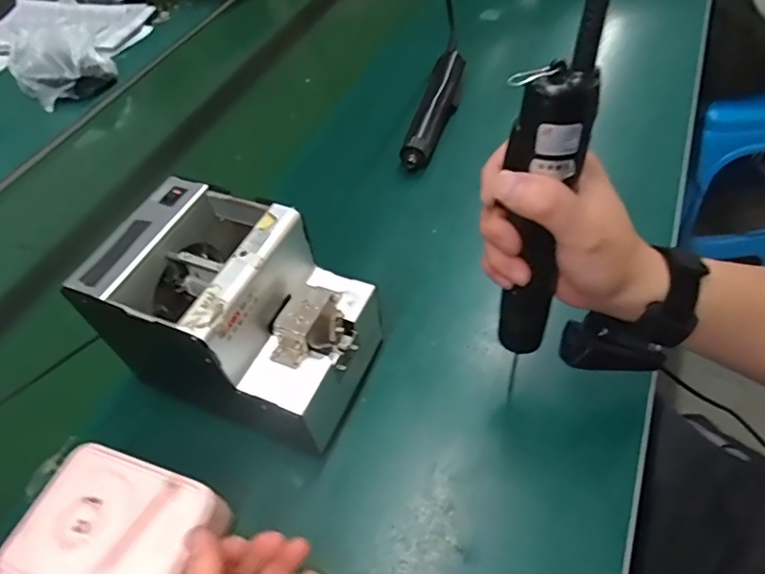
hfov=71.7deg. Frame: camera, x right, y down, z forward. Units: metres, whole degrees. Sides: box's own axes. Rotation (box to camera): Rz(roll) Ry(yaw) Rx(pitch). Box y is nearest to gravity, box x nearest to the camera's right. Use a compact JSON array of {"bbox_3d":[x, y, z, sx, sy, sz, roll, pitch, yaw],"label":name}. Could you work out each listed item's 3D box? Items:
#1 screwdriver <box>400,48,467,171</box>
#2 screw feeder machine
[{"bbox_3d":[0.068,-0.231,0.676,0.038,0.045,0.204,10,53,18],"label":"screwdriver"},{"bbox_3d":[-0.109,0.024,0.426,0.179,0.150,0.129,13,55,18],"label":"screw feeder machine"}]

